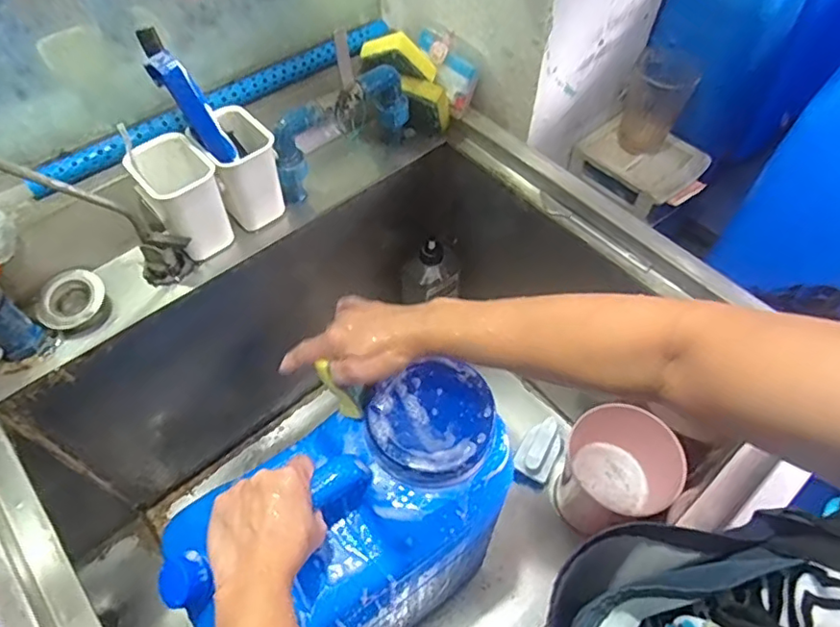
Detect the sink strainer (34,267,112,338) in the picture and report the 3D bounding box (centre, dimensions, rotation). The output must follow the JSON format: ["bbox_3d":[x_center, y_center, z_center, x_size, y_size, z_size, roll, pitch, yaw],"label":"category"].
[{"bbox_3d":[-0.378,-0.012,0.631,0.062,0.035,0.068,0,56,0],"label":"sink strainer"}]

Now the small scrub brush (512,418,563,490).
[{"bbox_3d":[0.185,0.218,0.916,0.064,0.064,0.104,27,60,16],"label":"small scrub brush"}]

